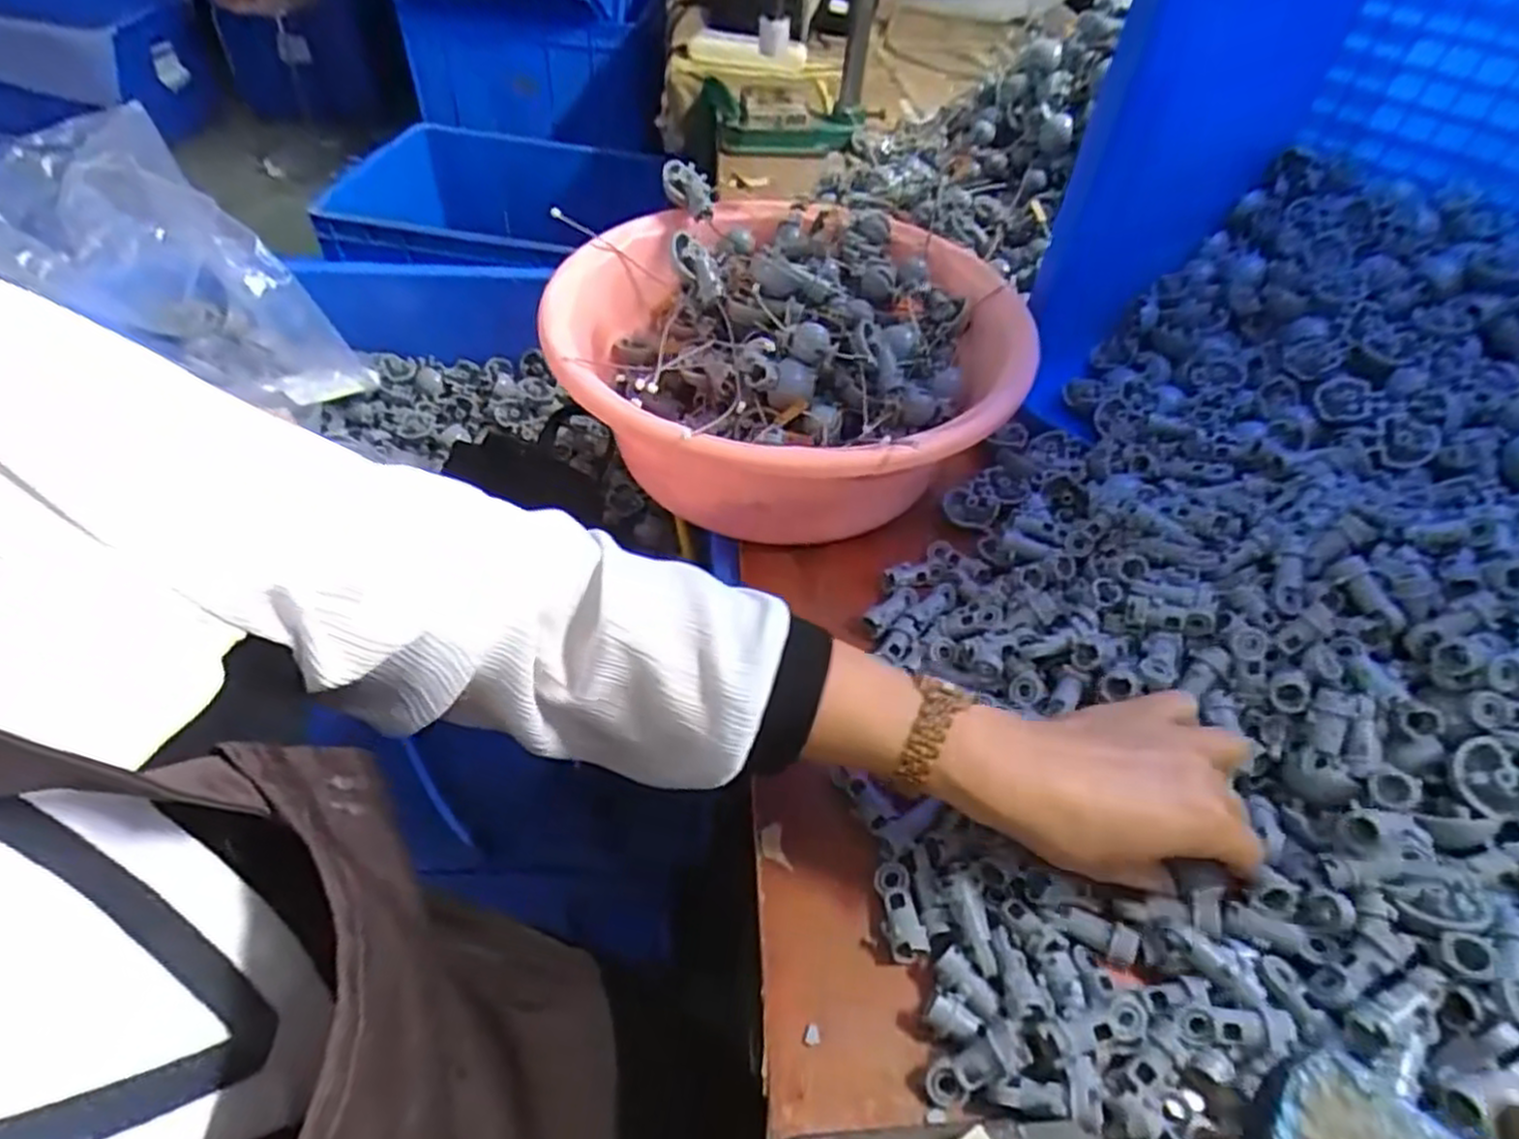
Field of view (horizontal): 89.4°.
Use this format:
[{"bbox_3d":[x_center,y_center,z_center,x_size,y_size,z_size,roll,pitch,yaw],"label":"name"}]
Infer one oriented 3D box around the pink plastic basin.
[{"bbox_3d":[0.016,-0.145,0.543,0.310,0.109,0.307,3,46,-3],"label":"pink plastic basin"}]

